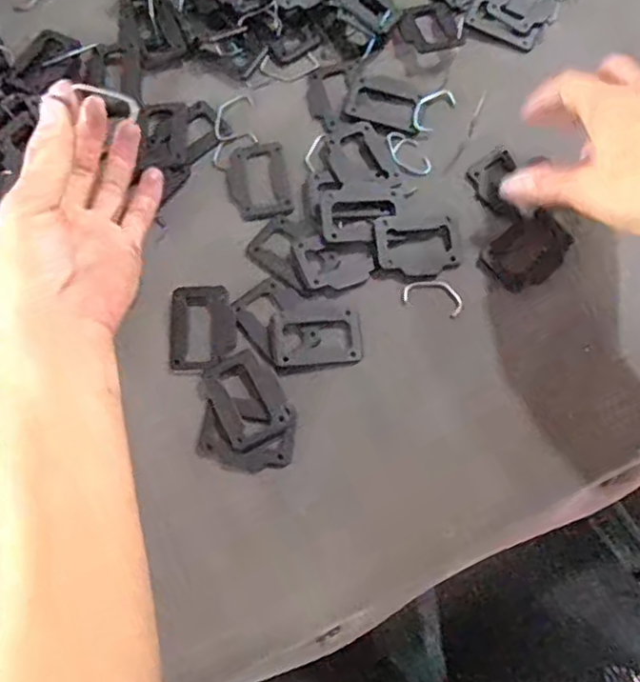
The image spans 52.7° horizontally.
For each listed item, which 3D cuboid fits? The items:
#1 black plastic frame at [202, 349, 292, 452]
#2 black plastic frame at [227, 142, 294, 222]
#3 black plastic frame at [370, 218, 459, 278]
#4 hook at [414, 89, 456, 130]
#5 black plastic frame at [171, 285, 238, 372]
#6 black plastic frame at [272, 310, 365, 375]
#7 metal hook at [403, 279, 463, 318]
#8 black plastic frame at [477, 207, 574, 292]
[{"bbox_3d":[-0.042,0.032,0.359,0.037,0.004,0.052,-29,74,-8],"label":"black plastic frame"},{"bbox_3d":[-0.038,-0.100,0.405,0.037,0.004,0.053,-10,72,-2],"label":"black plastic frame"},{"bbox_3d":[0.058,-0.057,0.389,0.049,0.005,0.036,-3,72,0],"label":"black plastic frame"},{"bbox_3d":[0.072,-0.151,0.416,0.018,0.004,0.035,39,74,13],"label":"hook"},{"bbox_3d":[-0.068,-0.007,0.374,0.037,0.004,0.051,-3,72,0],"label":"black plastic frame"},{"bbox_3d":[-0.001,-0.001,0.373,0.050,0.004,0.035,-6,72,-1],"label":"black plastic frame"},{"bbox_3d":[0.068,-0.028,0.383,0.035,0.004,0.020,19,70,7],"label":"metal hook"},{"bbox_3d":[0.124,-0.053,0.385,0.053,0.006,0.037,-35,75,-10],"label":"black plastic frame"}]

